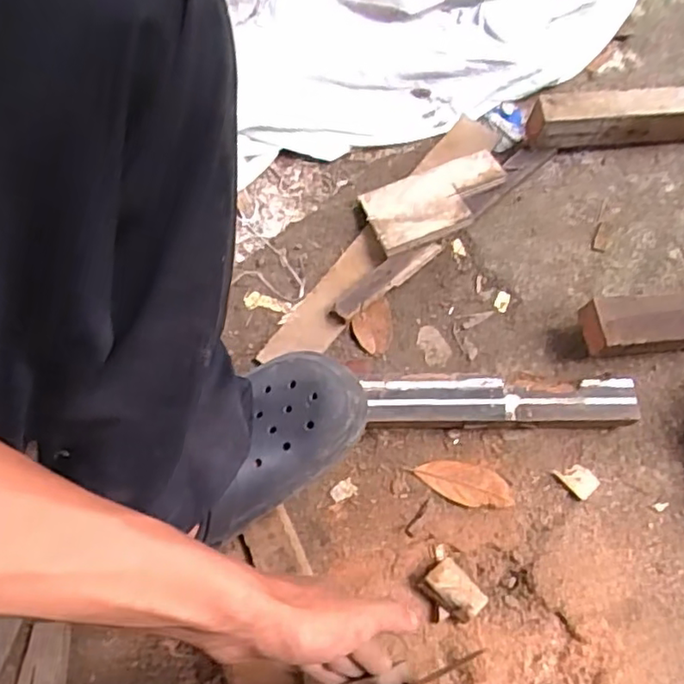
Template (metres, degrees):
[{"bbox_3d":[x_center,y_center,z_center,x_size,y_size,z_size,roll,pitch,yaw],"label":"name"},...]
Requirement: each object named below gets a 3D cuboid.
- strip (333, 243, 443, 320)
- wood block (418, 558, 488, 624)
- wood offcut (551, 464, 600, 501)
[{"bbox_3d":[0.052,-0.076,0.741,0.150,0.029,0.029,-39,72,-14],"label":"strip"},{"bbox_3d":[0.111,0.246,0.620,0.058,0.019,0.041,40,74,16],"label":"wood block"},{"bbox_3d":[0.247,0.143,0.659,0.029,0.006,0.042,-41,73,-14],"label":"wood offcut"}]

